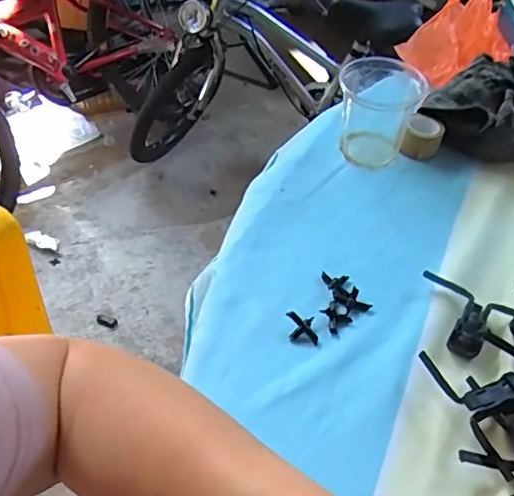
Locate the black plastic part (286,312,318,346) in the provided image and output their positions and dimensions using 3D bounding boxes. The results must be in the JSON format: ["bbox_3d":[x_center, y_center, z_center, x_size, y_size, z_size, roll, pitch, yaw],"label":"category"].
[{"bbox_3d":[0.031,0.054,0.384,0.019,0.009,0.021,-3,49,-8],"label":"black plastic part"}]

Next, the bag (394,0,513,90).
[{"bbox_3d":[0.222,-0.230,0.620,0.105,0.058,0.141,28,52,18],"label":"bag"}]

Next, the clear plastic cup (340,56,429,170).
[{"bbox_3d":[0.106,-0.124,0.506,0.067,0.075,0.068,3,48,-3],"label":"clear plastic cup"}]

